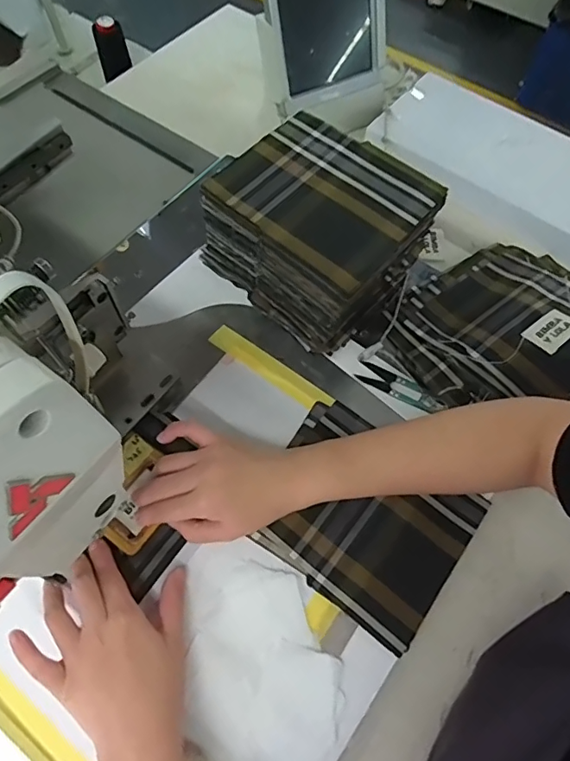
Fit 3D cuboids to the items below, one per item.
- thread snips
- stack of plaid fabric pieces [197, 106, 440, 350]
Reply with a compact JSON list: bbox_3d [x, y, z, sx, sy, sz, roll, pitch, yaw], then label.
[{"bbox_3d":[0.113,0.008,0.483,0.088,0.005,0.023,29,66,12],"label":"thread snips"},{"bbox_3d":[0.029,-0.143,0.492,0.176,0.124,0.149,39,69,16],"label":"stack of plaid fabric pieces"}]

